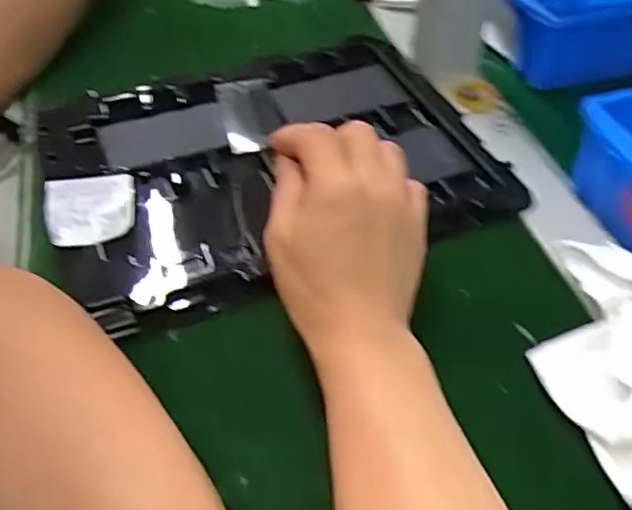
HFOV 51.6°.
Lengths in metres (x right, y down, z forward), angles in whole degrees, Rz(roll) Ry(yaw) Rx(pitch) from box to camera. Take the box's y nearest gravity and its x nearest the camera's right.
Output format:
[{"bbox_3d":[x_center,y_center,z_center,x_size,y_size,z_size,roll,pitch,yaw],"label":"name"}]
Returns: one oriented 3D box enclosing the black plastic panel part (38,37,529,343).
[{"bbox_3d":[-0.037,-0.071,0.440,0.279,0.017,0.232,-18,49,-16],"label":"black plastic panel part"}]

